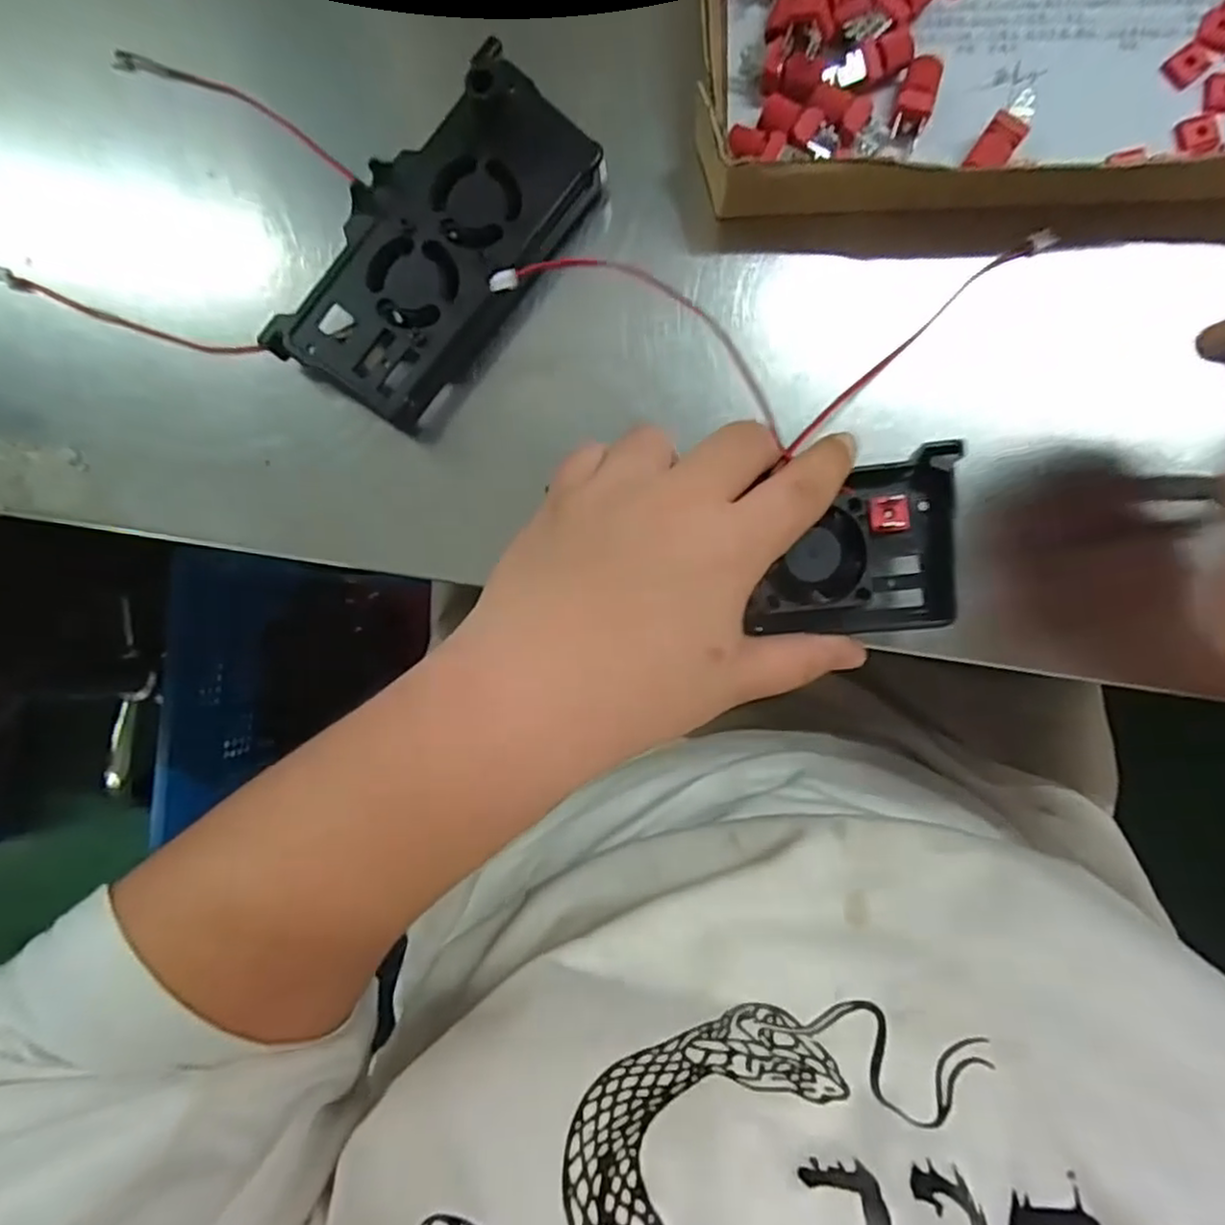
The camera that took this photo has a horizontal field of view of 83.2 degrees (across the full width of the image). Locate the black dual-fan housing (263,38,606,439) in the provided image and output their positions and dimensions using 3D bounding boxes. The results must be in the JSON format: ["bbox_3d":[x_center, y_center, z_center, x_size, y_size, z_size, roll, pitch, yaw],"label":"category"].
[{"bbox_3d":[-0.069,-0.148,0.284,0.072,0.026,0.140,35,91,3],"label":"black dual-fan housing"}]

